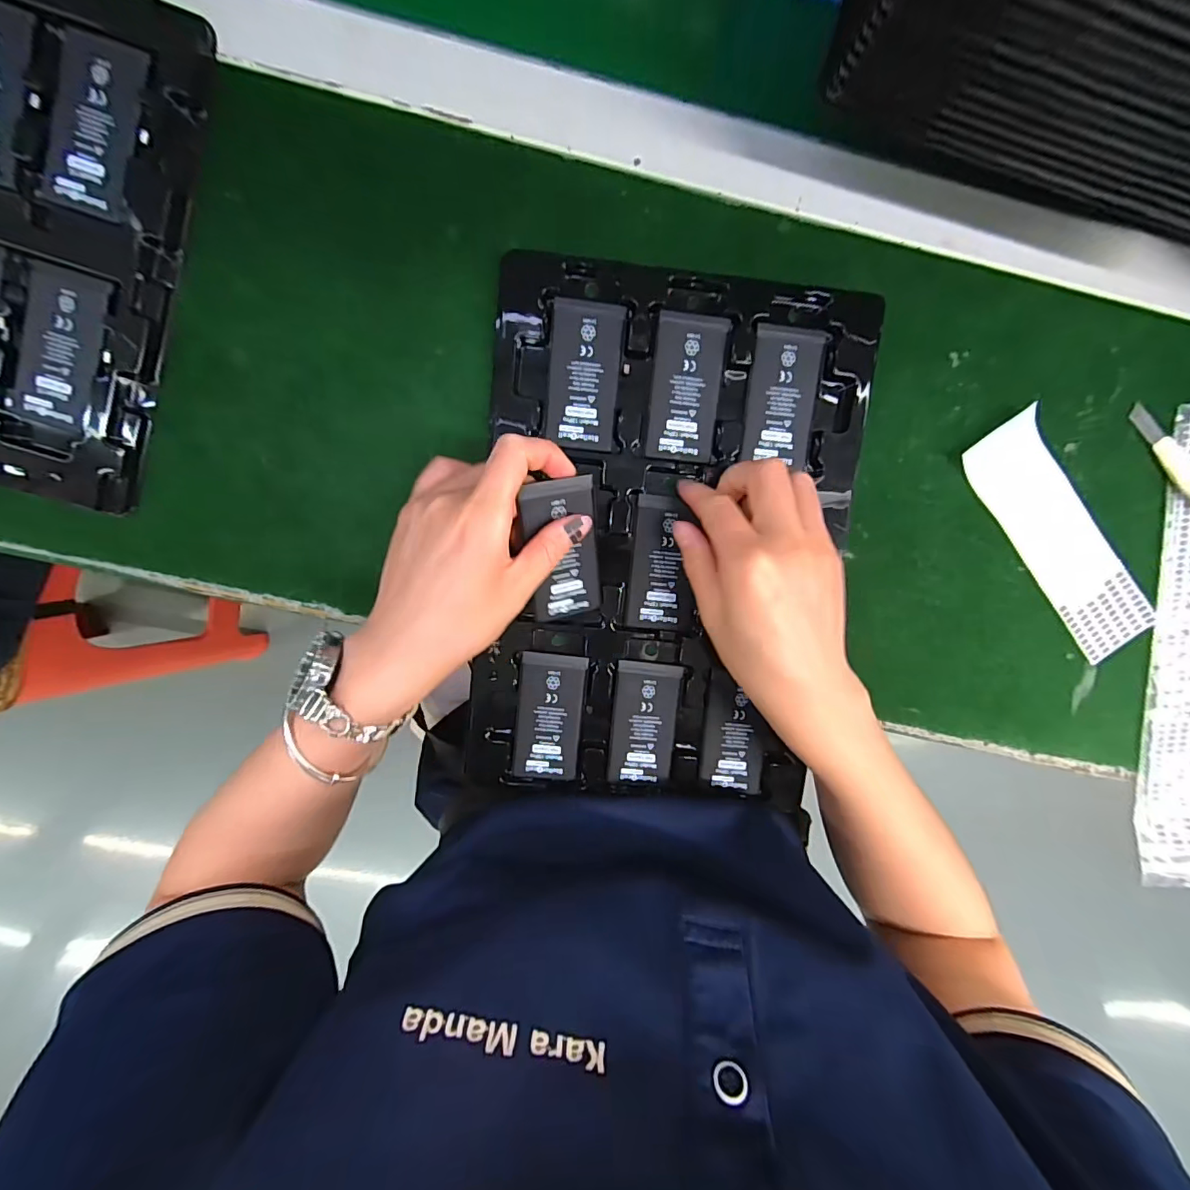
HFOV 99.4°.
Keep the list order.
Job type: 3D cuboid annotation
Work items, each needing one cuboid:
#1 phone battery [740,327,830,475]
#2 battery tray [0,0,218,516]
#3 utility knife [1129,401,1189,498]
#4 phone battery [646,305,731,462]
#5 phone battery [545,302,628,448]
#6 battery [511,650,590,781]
[{"bbox_3d":[0.117,-0.122,0.310,0.042,0.004,0.081,5,99,-3],"label":"phone battery"},{"bbox_3d":[-0.349,-0.206,0.283,0.213,0.011,0.271,16,98,-4],"label":"battery tray"},{"bbox_3d":[0.380,-0.085,0.328,0.095,0.006,0.016,43,95,-8],"label":"utility knife"},{"bbox_3d":[0.056,-0.127,0.309,0.043,0.004,0.085,5,99,-3],"label":"phone battery"},{"bbox_3d":[-0.006,-0.133,0.305,0.042,0.004,0.085,4,99,-3],"label":"phone battery"},{"bbox_3d":[-0.030,0.081,0.335,0.044,0.004,0.084,6,99,-3],"label":"battery"}]

